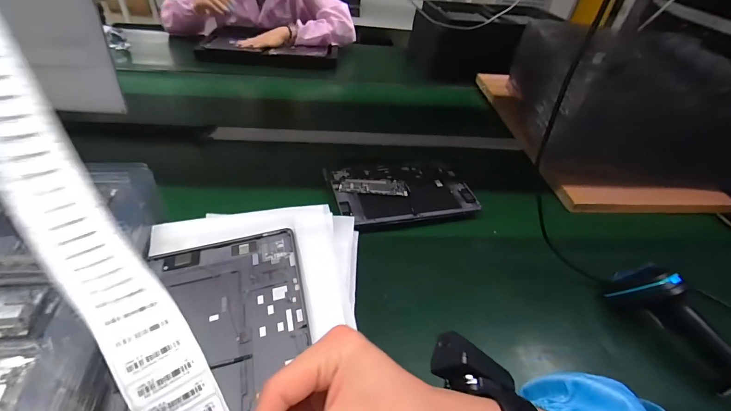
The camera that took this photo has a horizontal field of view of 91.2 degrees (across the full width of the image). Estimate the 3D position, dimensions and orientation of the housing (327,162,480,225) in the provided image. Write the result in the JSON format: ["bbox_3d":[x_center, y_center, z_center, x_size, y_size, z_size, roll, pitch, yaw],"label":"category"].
[{"bbox_3d":[0.066,-0.033,0.667,0.249,0.012,0.170,-6,42,-14],"label":"housing"}]

